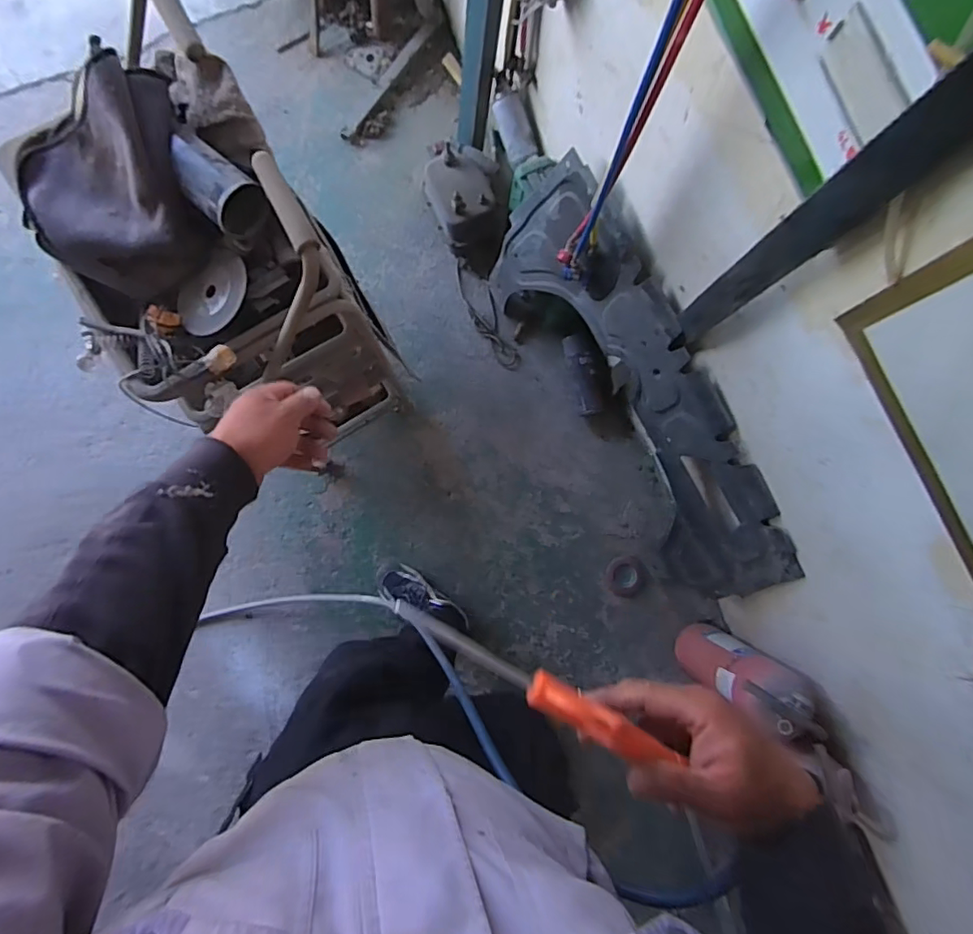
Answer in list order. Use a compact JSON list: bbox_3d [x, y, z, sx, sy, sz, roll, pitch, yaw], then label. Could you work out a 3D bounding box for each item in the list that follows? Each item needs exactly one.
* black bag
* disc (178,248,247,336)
[{"bbox_3d":[-0.413,-0.312,0.600,0.181,0.107,0.216,-12,86,-2],"label":"black bag"},{"bbox_3d":[-0.318,-0.202,0.637,0.100,0.011,0.083,-48,69,11],"label":"disc"}]

